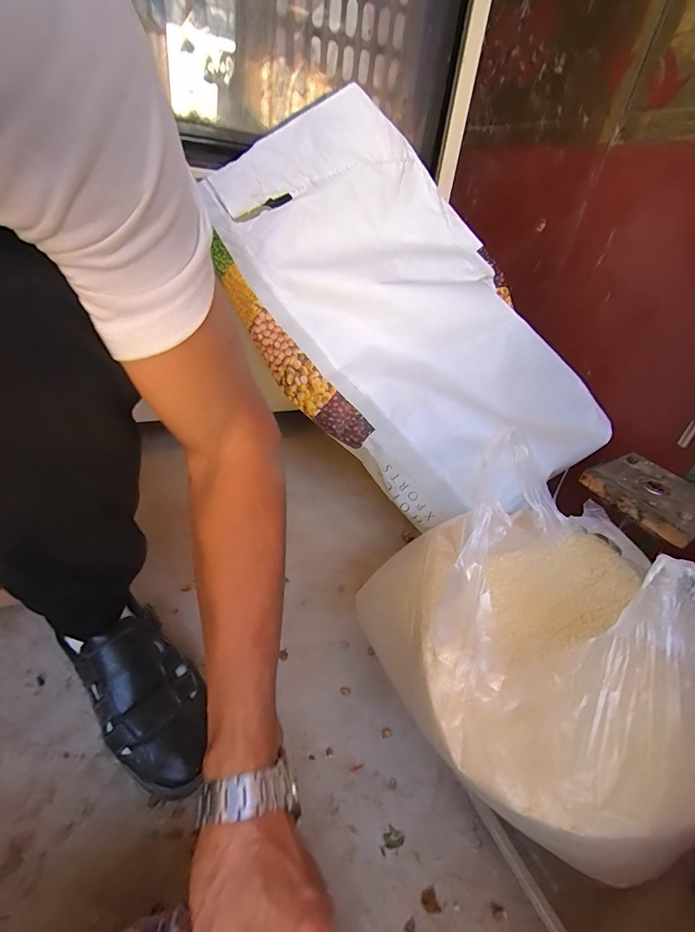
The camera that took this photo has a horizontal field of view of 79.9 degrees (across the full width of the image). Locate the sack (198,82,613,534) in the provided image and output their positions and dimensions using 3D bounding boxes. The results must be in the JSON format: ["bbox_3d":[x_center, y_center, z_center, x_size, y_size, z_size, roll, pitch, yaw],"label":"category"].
[{"bbox_3d":[0.083,-0.228,0.640,0.401,0.085,0.664,-36,90,-9],"label":"sack"}]

